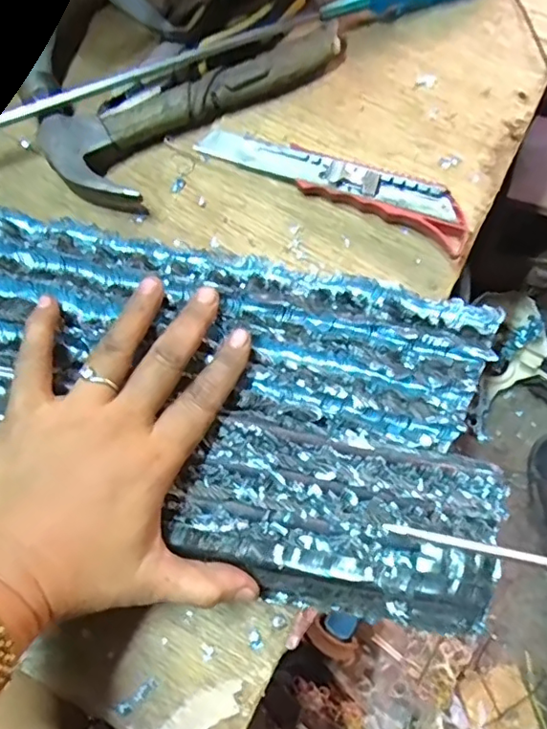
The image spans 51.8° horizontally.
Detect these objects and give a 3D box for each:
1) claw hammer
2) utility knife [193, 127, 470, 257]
[{"bbox_3d":[-0.043,-0.161,0.357,0.197,0.024,0.078,-32,76,-8],"label":"claw hammer"},{"bbox_3d":[0.039,-0.116,0.351,0.174,0.017,0.029,24,76,7],"label":"utility knife"}]

